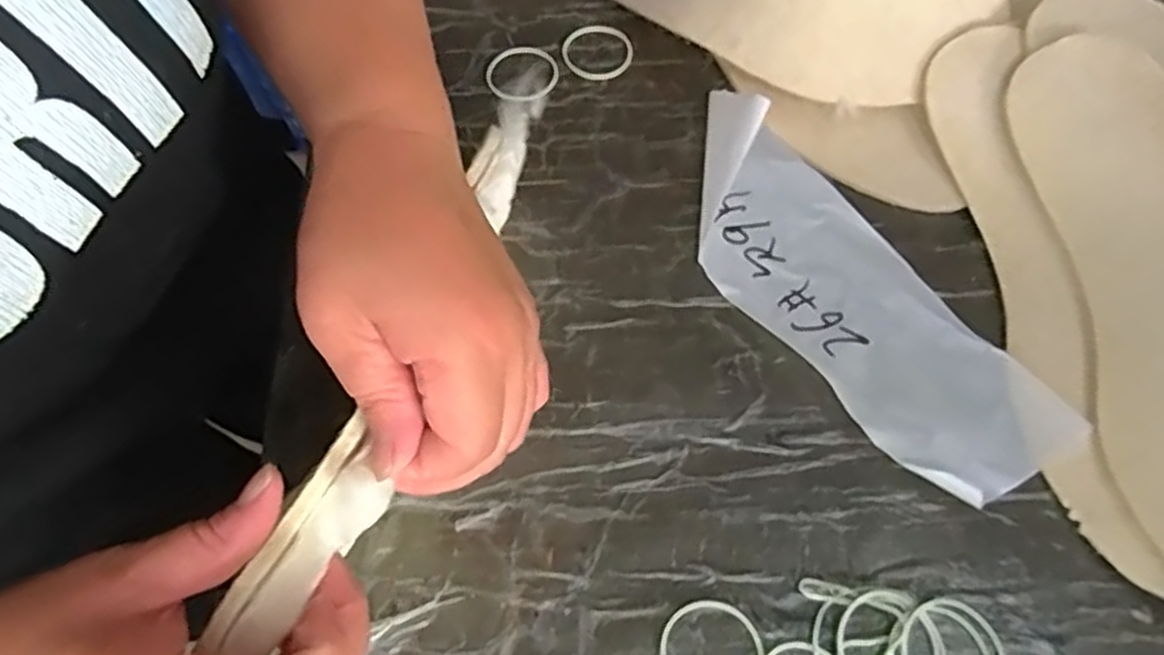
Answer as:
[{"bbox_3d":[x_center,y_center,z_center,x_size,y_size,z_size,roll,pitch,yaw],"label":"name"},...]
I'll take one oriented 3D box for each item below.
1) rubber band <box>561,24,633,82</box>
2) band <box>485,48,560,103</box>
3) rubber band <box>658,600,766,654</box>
[{"bbox_3d":[0.008,-0.166,0.463,0.041,0.004,0.045,-1,62,3],"label":"rubber band"},{"bbox_3d":[-0.036,-0.151,0.461,0.044,0.004,0.038,15,76,12],"label":"band"},{"bbox_3d":[0.051,0.129,0.304,0.040,0.004,0.041,-1,62,3],"label":"rubber band"}]

